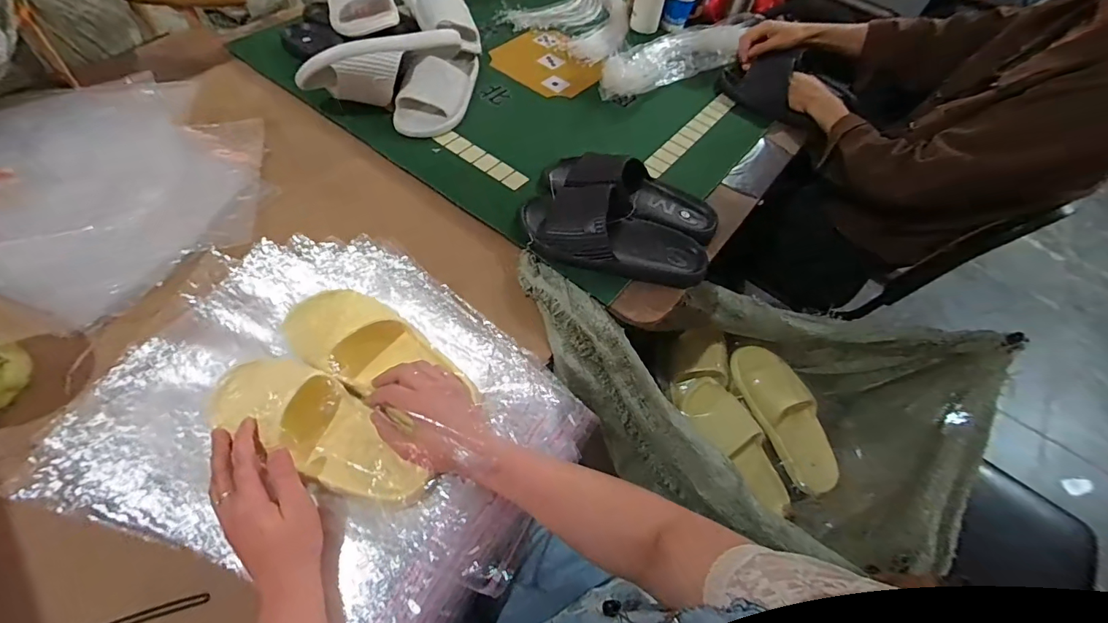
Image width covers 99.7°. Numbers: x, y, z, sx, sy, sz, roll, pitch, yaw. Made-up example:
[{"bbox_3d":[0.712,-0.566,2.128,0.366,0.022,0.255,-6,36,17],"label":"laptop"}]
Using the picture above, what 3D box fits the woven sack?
[{"bbox_3d":[0.270,0.124,0.711,0.646,0.283,0.367,19,58,6],"label":"woven sack"}]

